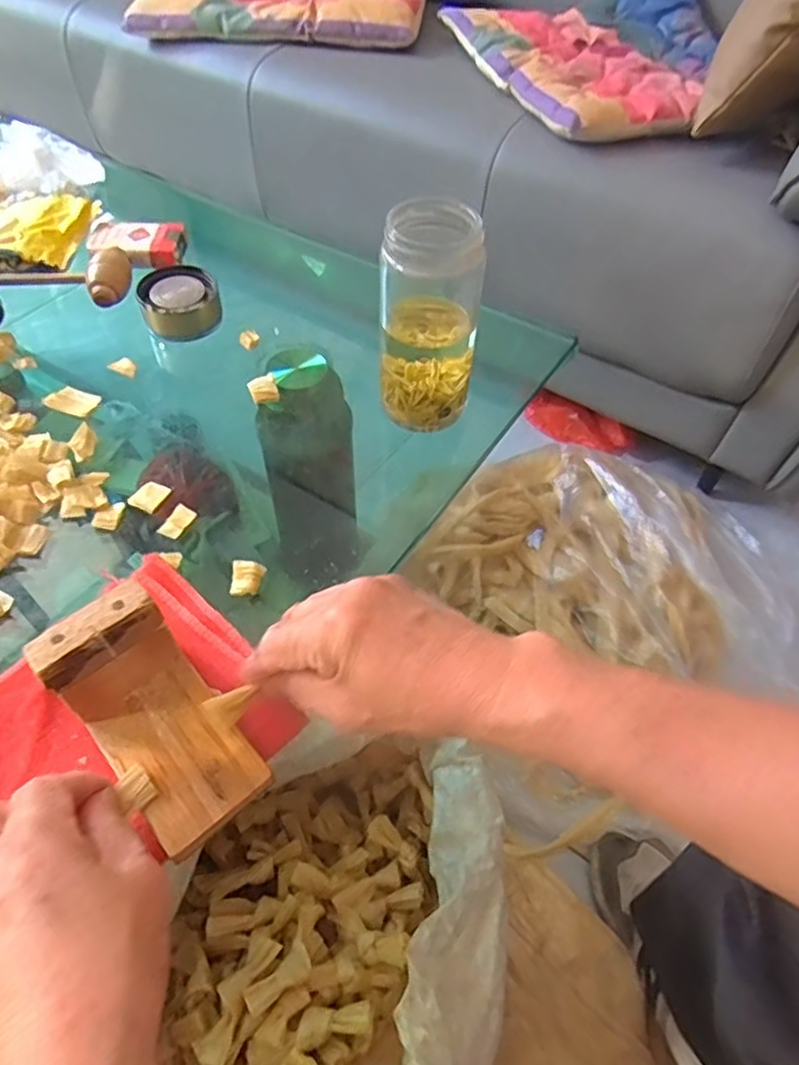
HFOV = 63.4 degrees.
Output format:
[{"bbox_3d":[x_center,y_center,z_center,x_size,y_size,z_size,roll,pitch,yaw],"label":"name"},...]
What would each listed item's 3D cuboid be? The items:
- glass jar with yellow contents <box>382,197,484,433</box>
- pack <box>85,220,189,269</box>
[{"bbox_3d":[0.023,-0.150,0.462,0.063,0.142,0.068,1,54,-2],"label":"glass jar with yellow contents"},{"bbox_3d":[-0.257,-0.283,0.629,0.093,0.019,0.053,7,54,2],"label":"pack"}]

